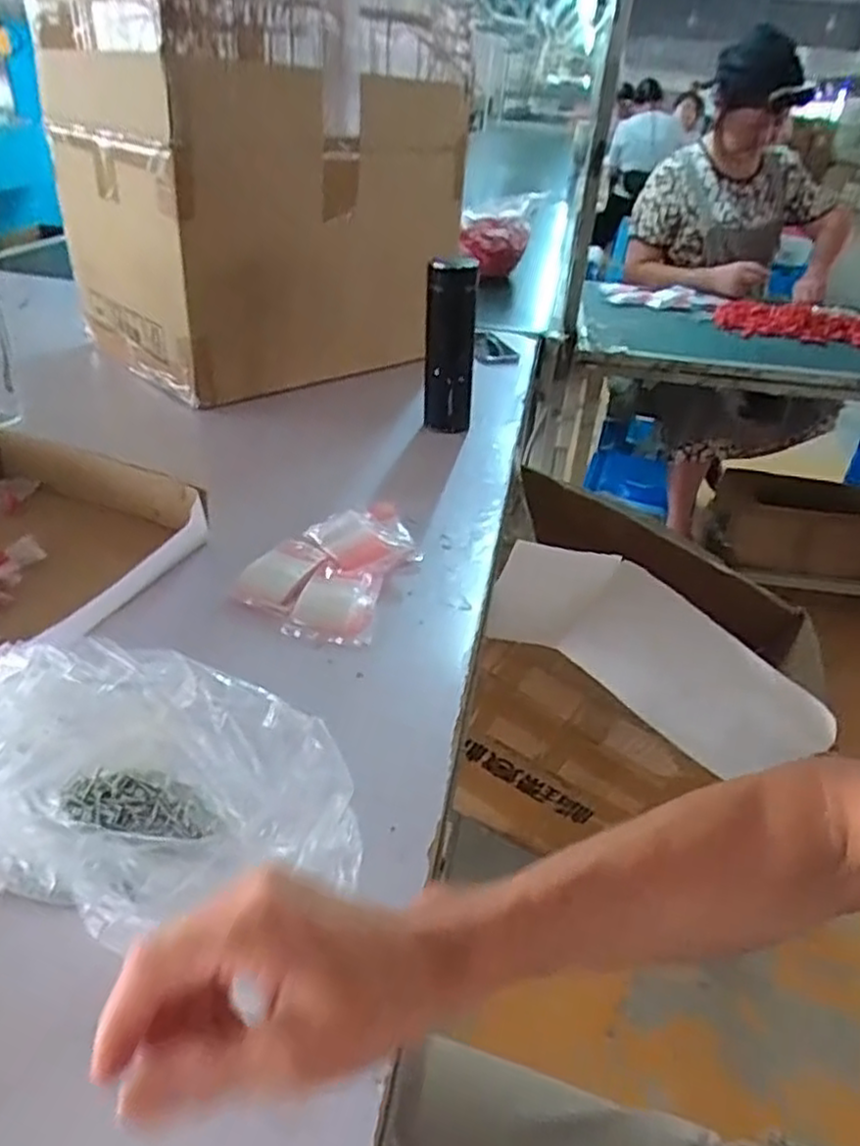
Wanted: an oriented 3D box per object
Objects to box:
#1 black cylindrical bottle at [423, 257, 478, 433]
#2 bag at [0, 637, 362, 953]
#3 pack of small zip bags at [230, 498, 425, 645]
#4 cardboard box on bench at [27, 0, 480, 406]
[{"bbox_3d":[0.026,-0.295,0.969,0.067,0.218,0.051,6,33,1],"label":"black cylindrical bottle"},{"bbox_3d":[-0.172,0.126,0.435,0.263,0.076,0.159,9,33,7],"label":"bag"},{"bbox_3d":[-0.087,-0.015,0.713,0.127,0.027,0.222,13,34,13],"label":"pack of small zip bags"},{"bbox_3d":[-0.249,-0.602,1.142,0.396,0.478,0.517,30,41,33],"label":"cardboard box on bench"}]

